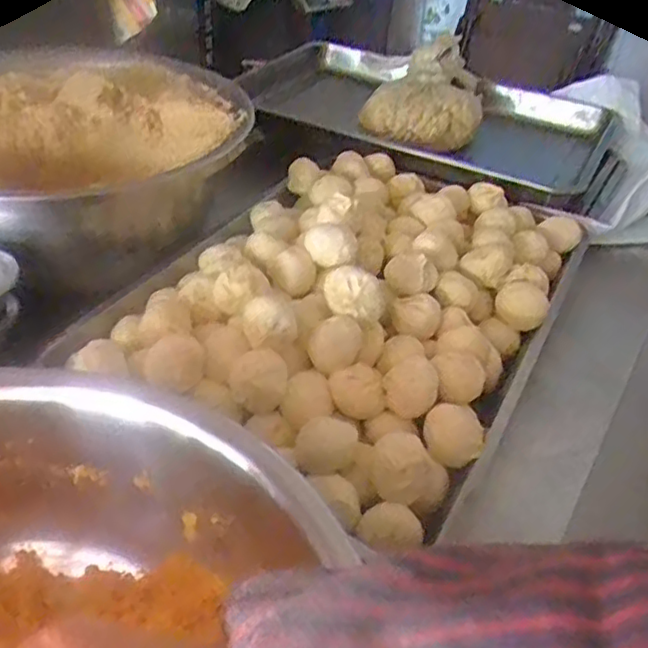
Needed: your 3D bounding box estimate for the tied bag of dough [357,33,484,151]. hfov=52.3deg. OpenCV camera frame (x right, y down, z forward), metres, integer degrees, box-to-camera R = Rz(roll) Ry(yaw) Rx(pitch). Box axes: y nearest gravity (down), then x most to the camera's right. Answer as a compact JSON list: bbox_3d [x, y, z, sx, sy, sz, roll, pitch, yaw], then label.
[{"bbox_3d":[0.160,-0.355,1.008,0.168,0.107,0.185,15,39,10],"label":"tied bag of dough"}]

